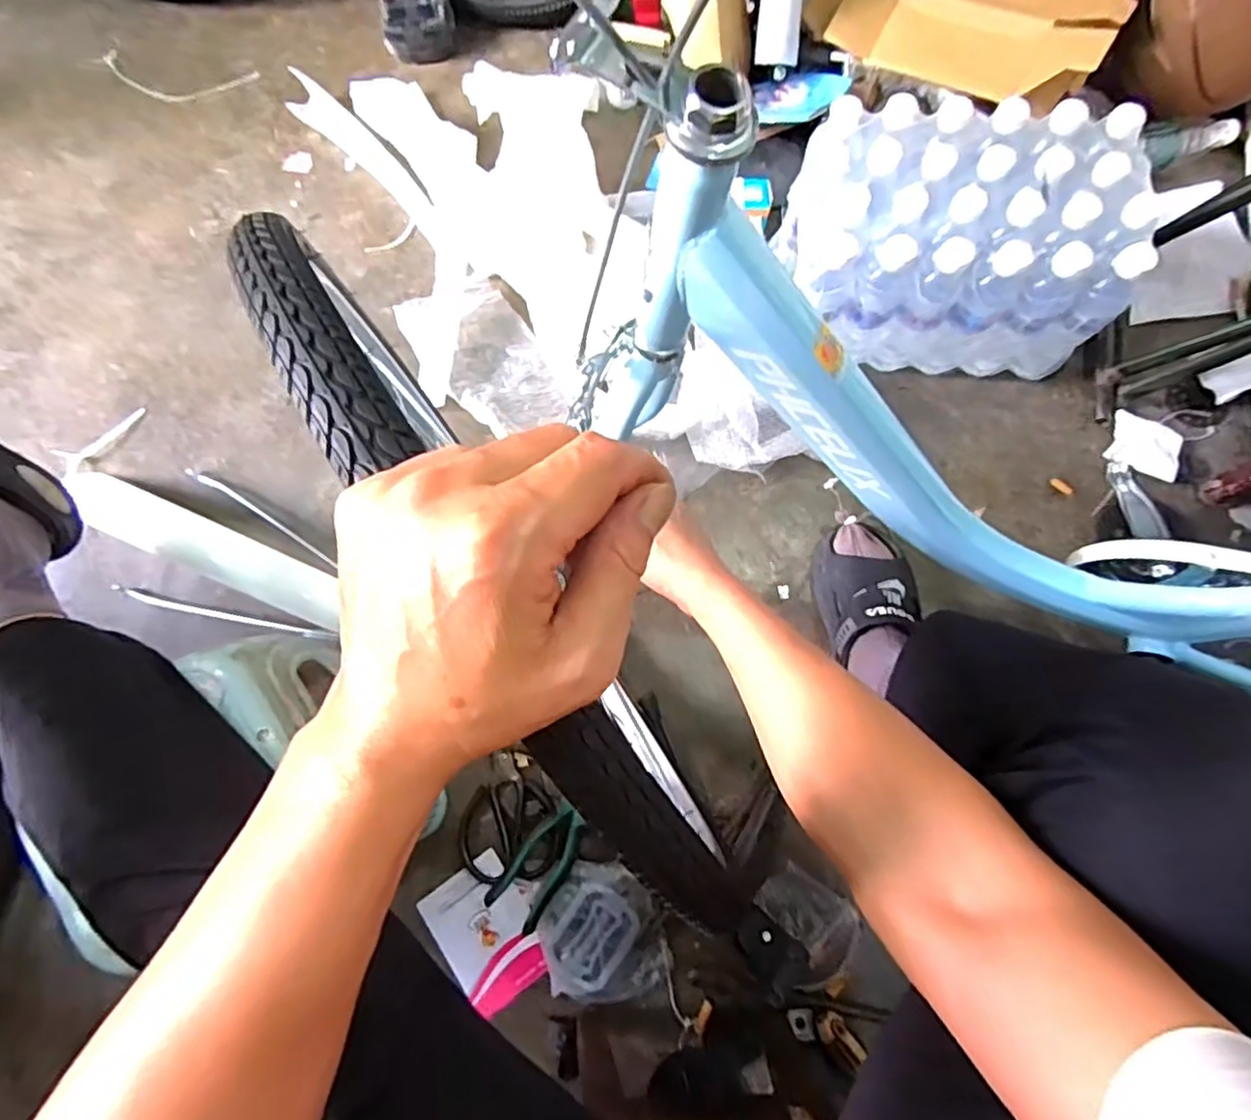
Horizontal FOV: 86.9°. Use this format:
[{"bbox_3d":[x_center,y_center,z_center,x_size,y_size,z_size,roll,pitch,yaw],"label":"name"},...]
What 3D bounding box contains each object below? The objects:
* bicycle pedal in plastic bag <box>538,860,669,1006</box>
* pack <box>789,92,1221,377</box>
[{"bbox_3d":[-0.025,0.400,0.703,0.124,0.049,0.128,-13,77,-4],"label":"bicycle pedal in plastic bag"},{"bbox_3d":[0.385,-0.386,0.809,0.362,0.204,0.220,5,76,0],"label":"pack"}]

